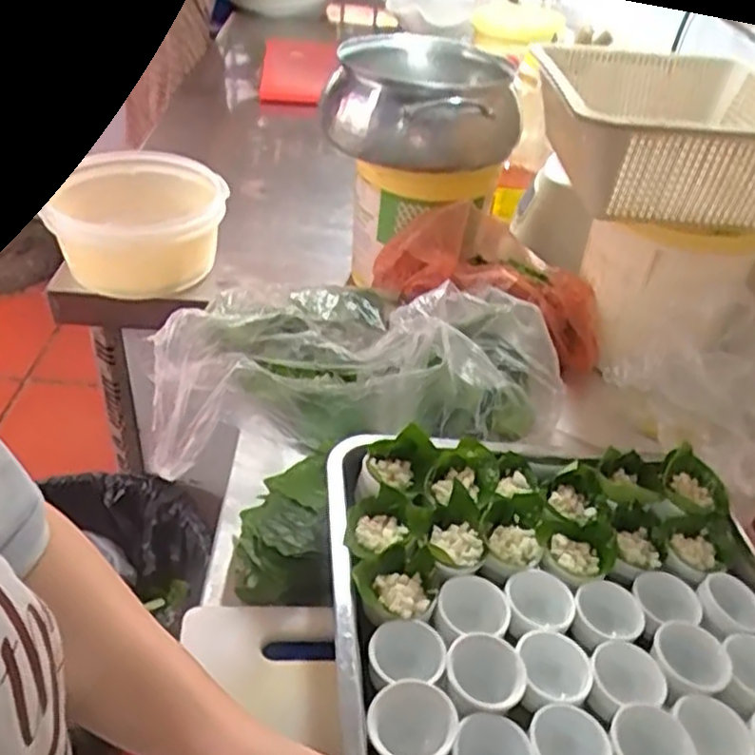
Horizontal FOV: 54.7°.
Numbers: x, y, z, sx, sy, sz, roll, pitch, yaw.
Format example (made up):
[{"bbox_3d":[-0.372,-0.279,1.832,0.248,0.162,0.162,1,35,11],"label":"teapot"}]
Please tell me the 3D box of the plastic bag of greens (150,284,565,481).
[{"bbox_3d":[-0.018,-0.033,0.679,0.349,0.111,0.234,1,39,-7],"label":"plastic bag of greens"}]

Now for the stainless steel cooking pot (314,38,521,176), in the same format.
[{"bbox_3d":[0.047,-0.309,0.826,0.206,0.100,0.183,5,39,-2],"label":"stainless steel cooking pot"}]

